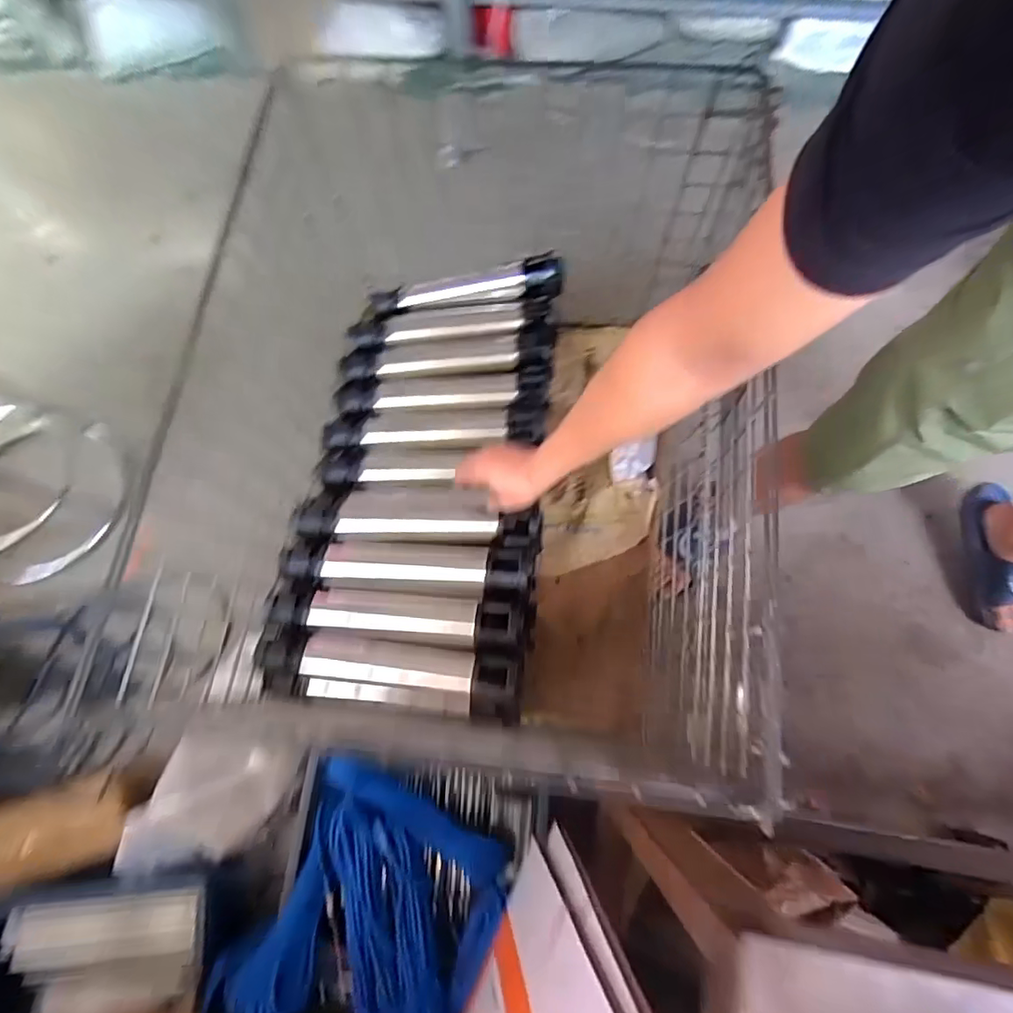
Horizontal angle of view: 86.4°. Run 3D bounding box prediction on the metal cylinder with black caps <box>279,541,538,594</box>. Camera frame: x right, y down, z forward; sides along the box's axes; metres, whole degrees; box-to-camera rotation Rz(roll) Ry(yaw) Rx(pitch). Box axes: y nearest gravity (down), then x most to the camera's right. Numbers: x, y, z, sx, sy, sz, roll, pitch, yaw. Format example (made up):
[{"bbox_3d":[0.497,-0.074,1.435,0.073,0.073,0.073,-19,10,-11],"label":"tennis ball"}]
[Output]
[{"bbox_3d":[-0.146,0.087,0.761,0.362,0.068,0.068,3,72,3],"label":"metal cylinder with black caps"}]

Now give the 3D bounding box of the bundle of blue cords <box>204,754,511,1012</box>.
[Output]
[{"bbox_3d":[-0.220,0.658,0.796,0.340,0.102,0.433,25,75,10],"label":"bundle of blue cords"}]

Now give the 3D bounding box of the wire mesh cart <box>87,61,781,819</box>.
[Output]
[{"bbox_3d":[-0.033,-0.069,0.780,0.644,0.566,0.868,8,73,5],"label":"wire mesh cart"}]

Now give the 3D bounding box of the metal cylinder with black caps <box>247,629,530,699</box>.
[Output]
[{"bbox_3d":[-0.165,0.214,0.730,0.378,0.061,0.068,5,72,4],"label":"metal cylinder with black caps"}]

